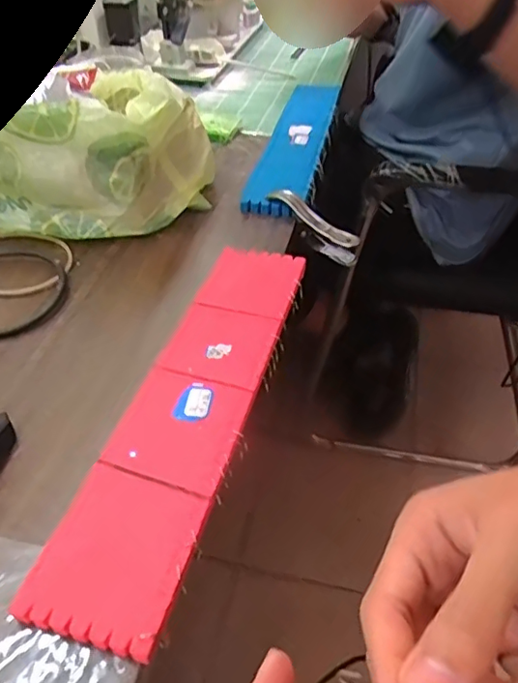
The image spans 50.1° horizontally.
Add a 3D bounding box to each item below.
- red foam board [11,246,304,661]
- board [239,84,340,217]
[{"bbox_3d":[-0.043,0.037,0.407,0.083,0.014,0.347,11,46,11],"label":"red foam board"},{"bbox_3d":[0.051,-0.264,0.719,0.070,0.017,0.362,9,45,9],"label":"board"}]

